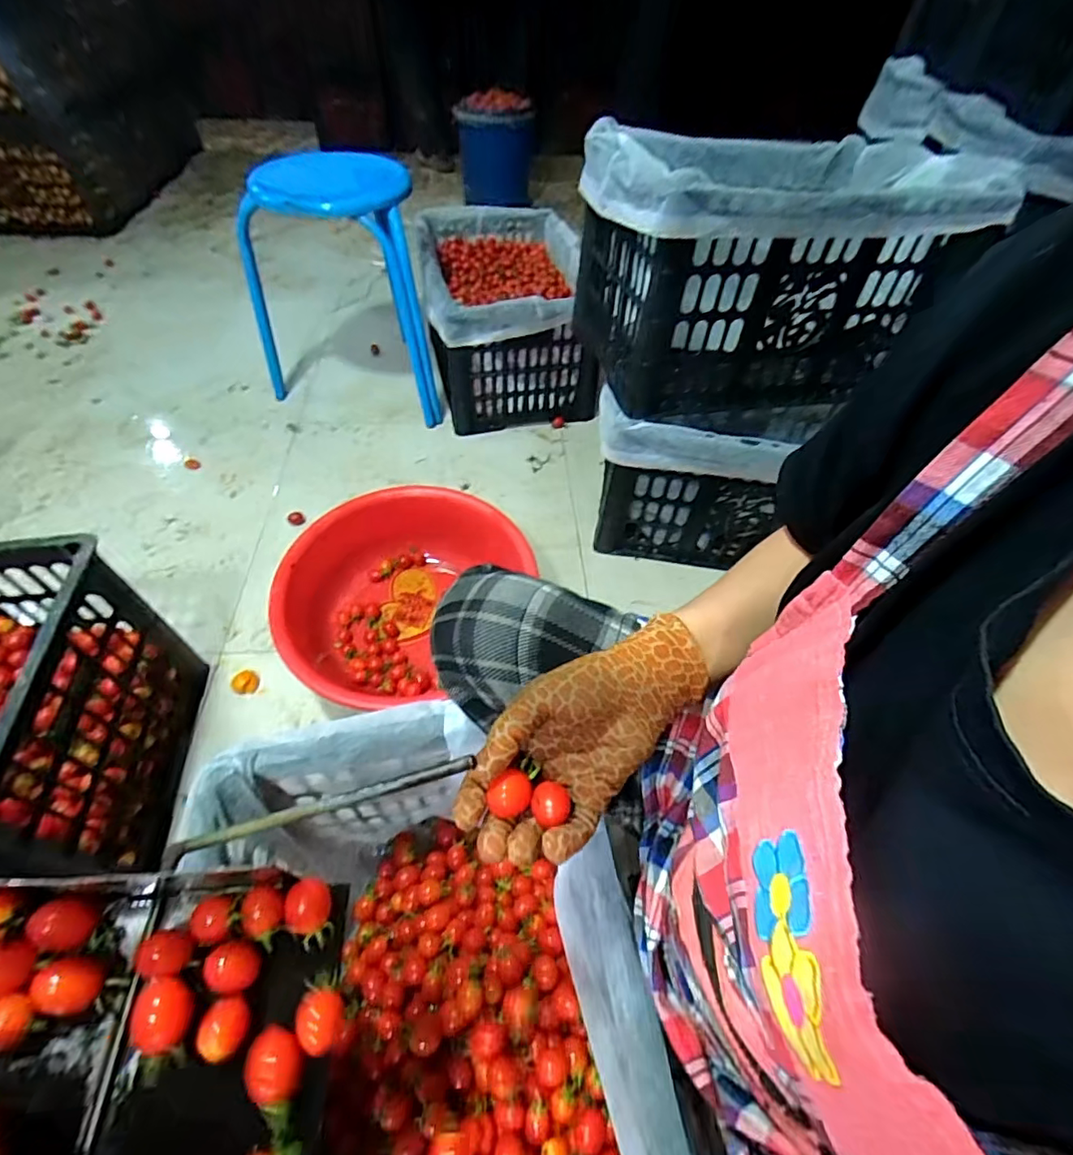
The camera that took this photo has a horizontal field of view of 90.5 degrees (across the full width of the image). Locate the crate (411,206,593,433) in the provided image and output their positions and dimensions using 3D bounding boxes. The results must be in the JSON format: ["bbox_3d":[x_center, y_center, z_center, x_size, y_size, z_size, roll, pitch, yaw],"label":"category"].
[{"bbox_3d":[-0.078,-0.618,1.263,0.350,0.300,0.475,-7,53,-10],"label":"crate"}]

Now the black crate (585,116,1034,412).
[{"bbox_3d":[0.322,-0.476,0.818,0.471,0.292,0.317,-9,53,-10],"label":"black crate"}]

